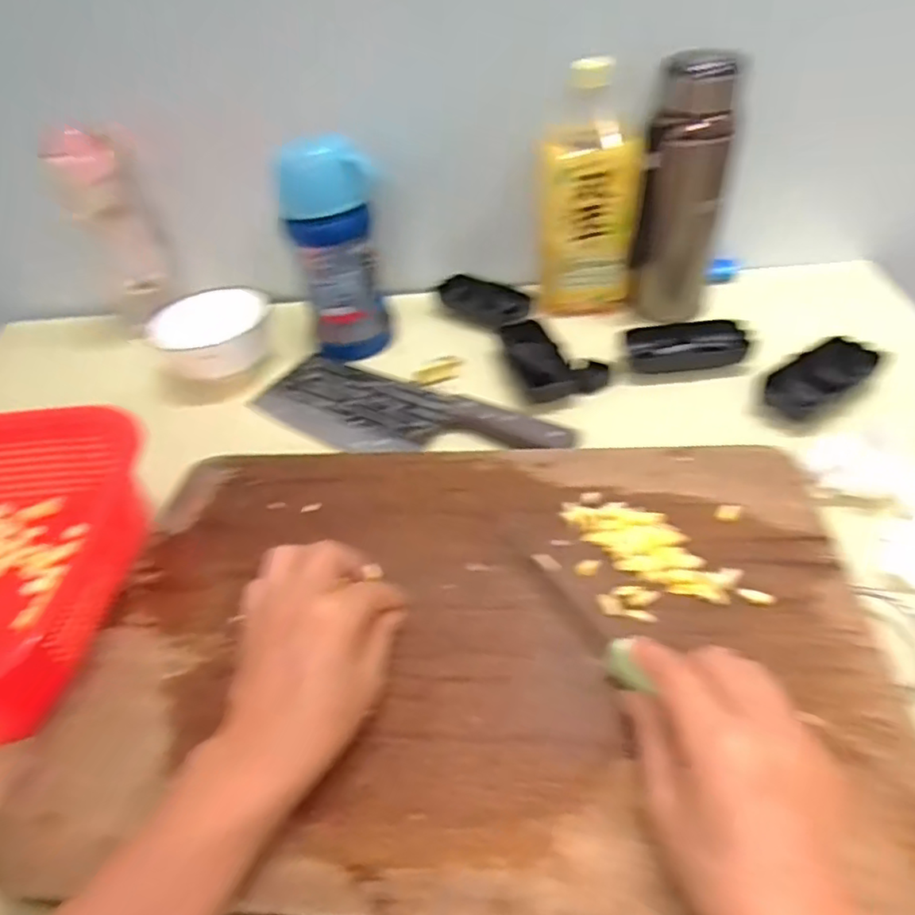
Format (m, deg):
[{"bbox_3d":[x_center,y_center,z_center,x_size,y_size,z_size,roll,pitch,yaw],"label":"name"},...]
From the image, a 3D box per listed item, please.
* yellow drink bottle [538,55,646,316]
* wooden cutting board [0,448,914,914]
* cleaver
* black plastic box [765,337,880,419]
[{"bbox_3d":[0.119,-0.237,0.575,0.086,0.203,0.054,-7,44,1],"label":"yellow drink bottle"},{"bbox_3d":[0.003,0.095,0.351,0.433,0.026,0.282,1,41,8],"label":"wooden cutting board"},{"bbox_3d":[-0.051,-0.037,0.520,0.278,0.023,0.105,23,52,28],"label":"cleaver"},{"bbox_3d":[0.293,-0.065,0.494,0.102,0.018,0.041,-30,48,-21],"label":"black plastic box"}]

